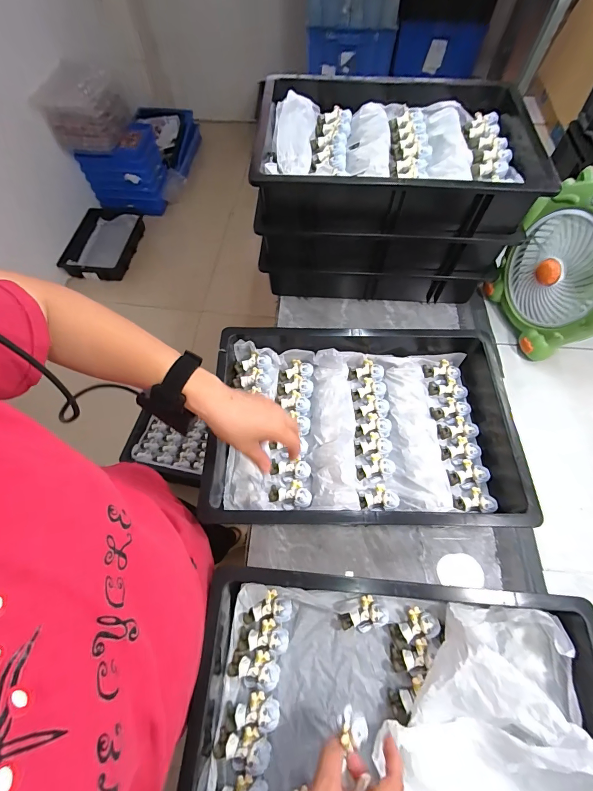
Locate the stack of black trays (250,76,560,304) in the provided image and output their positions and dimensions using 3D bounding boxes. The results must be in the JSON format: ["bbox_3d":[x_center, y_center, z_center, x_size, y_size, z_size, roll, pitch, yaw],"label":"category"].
[{"bbox_3d":[0.180,-0.424,0.736,0.485,0.277,0.421,3,63,2],"label":"stack of black trays"}]

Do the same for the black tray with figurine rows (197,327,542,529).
[{"bbox_3d":[0.109,0.046,0.557,0.466,0.102,0.320,0,63,1],"label":"black tray with figurine rows"}]

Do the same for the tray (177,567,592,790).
[{"bbox_3d":[0.116,0.385,0.380,0.450,0.093,0.317,4,63,3],"label":"tray"}]

